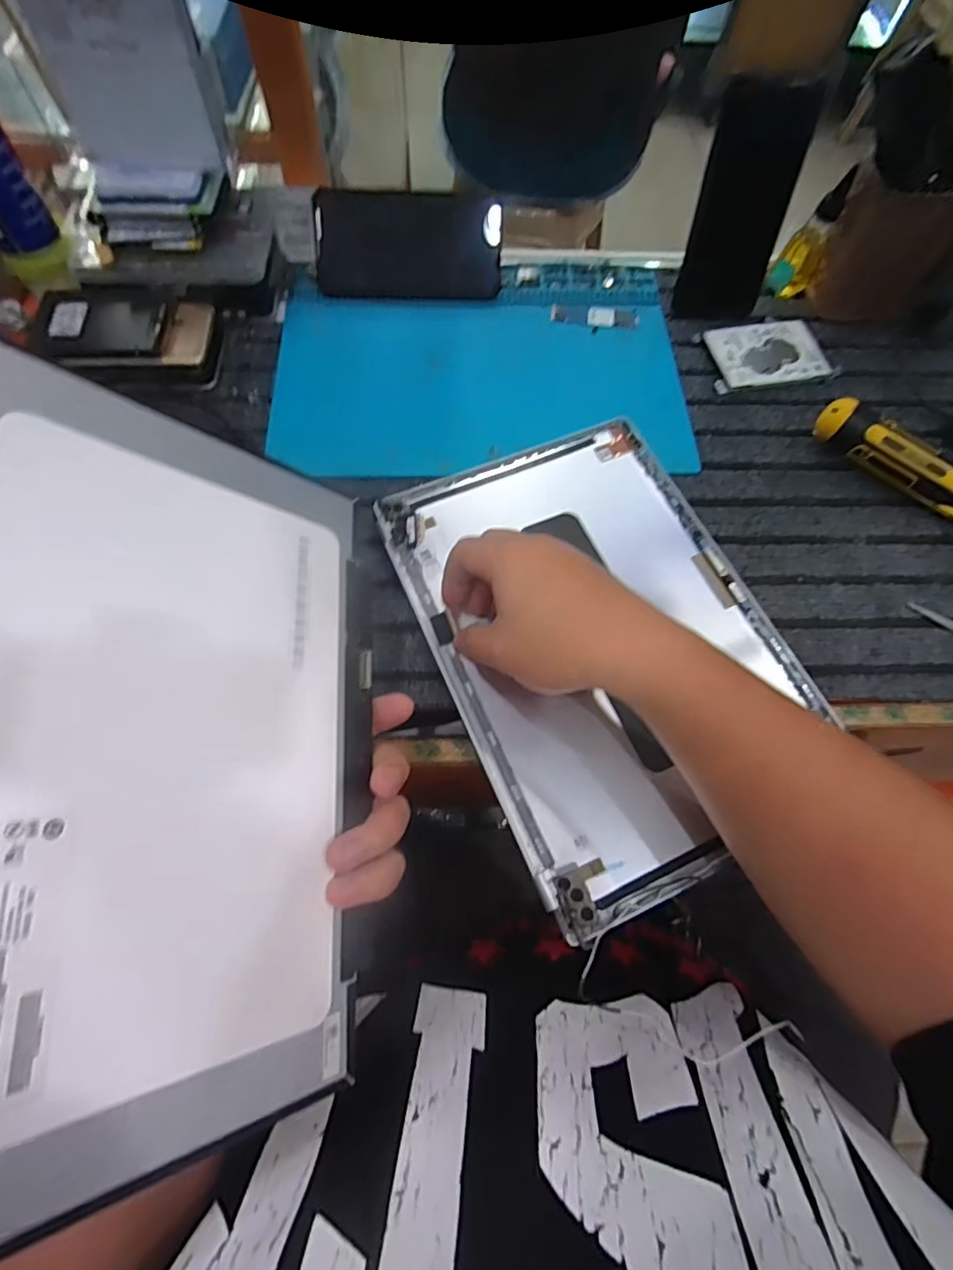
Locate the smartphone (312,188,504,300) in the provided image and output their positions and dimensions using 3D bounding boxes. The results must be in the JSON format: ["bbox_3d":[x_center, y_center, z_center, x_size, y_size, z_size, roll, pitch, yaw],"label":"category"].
[{"bbox_3d":[-0.059,-0.342,0.499,0.160,0.077,0.007,-1,27,-4],"label":"smartphone"}]

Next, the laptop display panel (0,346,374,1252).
[{"bbox_3d":[-0.124,0.050,0.248,0.007,0.186,0.299,-14,70,36],"label":"laptop display panel"}]

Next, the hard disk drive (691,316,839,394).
[{"bbox_3d":[0.248,-0.243,0.491,0.105,0.012,0.071,-11,67,-6],"label":"hard disk drive"}]

